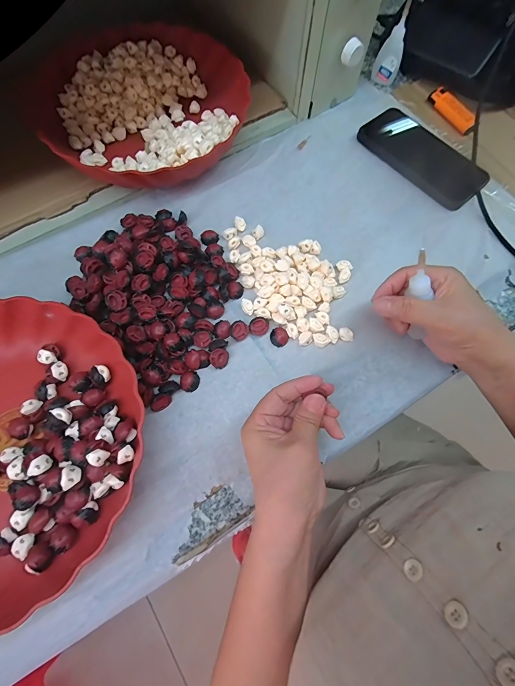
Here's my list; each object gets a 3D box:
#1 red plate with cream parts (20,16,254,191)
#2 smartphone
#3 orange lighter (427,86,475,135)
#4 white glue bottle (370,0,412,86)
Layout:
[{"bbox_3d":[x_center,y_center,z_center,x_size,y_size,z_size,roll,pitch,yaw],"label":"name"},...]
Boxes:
[{"bbox_3d":[-0.135,-0.287,0.390,0.240,0.058,0.229,1,70,-2],"label":"red plate with cream parts"},{"bbox_3d":[0.211,-0.240,0.410,0.074,0.018,0.162,-42,77,-16],"label":"smartphone"},{"bbox_3d":[0.273,-0.324,0.443,0.018,0.020,0.087,-25,73,-11],"label":"orange lighter"},{"bbox_3d":[0.190,-0.415,0.443,0.037,0.078,0.031,21,70,5],"label":"white glue bottle"}]

